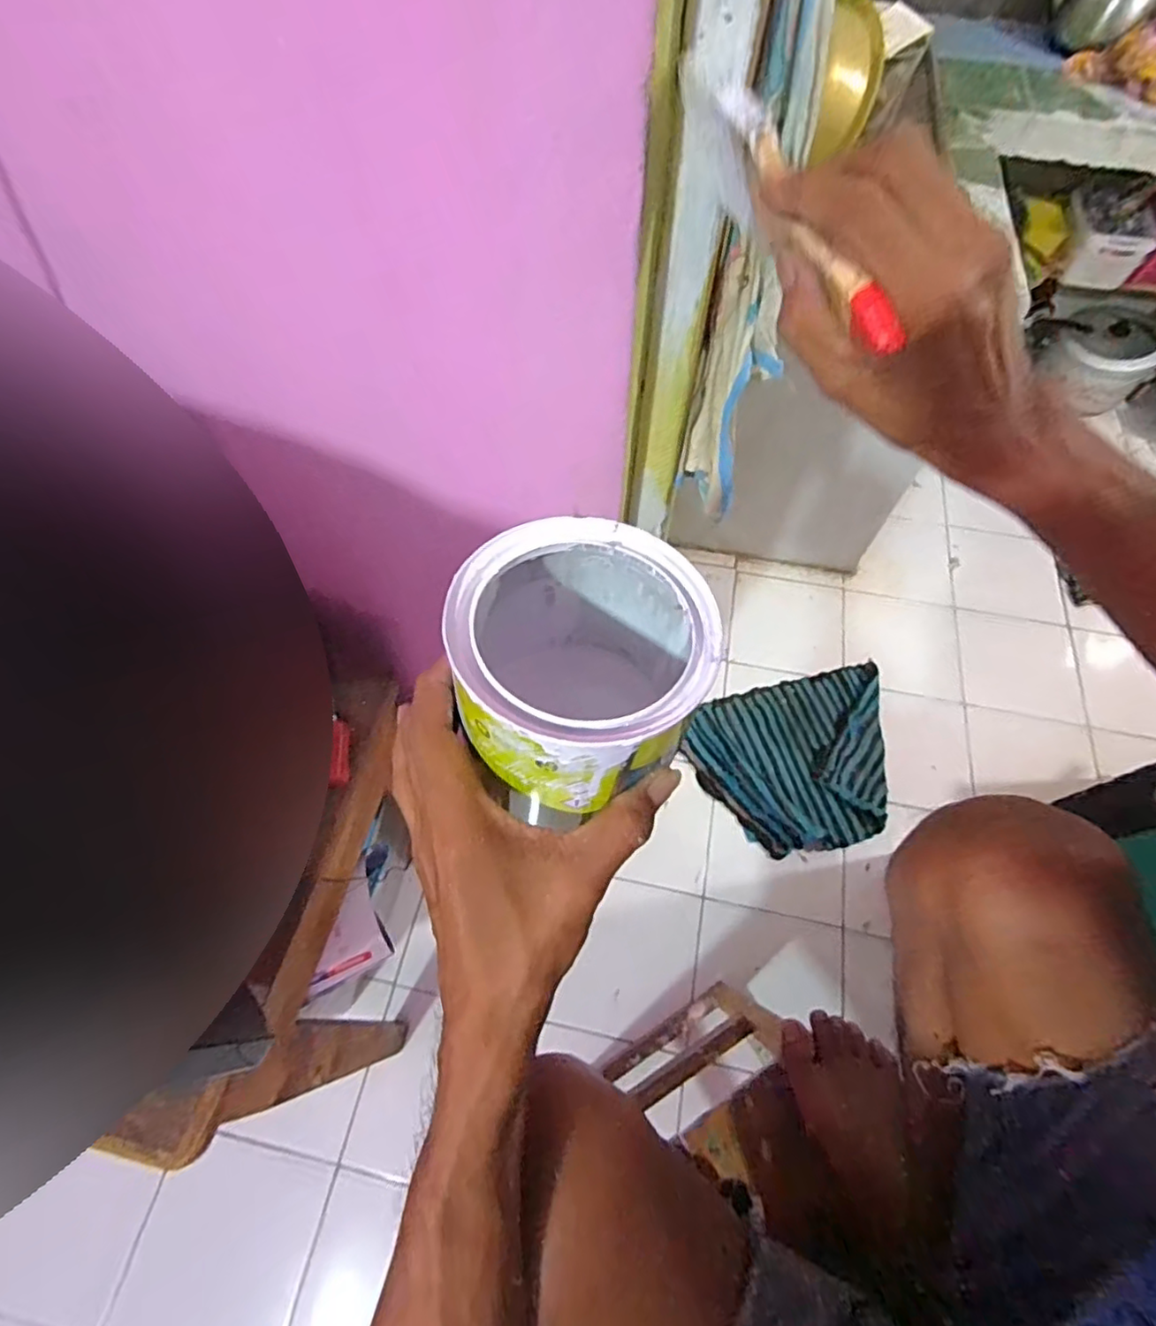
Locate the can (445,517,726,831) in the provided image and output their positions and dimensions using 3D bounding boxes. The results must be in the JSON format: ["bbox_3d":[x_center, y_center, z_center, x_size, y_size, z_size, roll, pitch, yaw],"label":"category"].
[{"bbox_3d":[0.002,0.009,0.282,0.098,0.114,0.105,0,63,0],"label":"can"}]

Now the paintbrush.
[{"bbox_3d":[0.091,-0.184,0.252,0.012,0.015,0.143,-20,78,-10],"label":"paintbrush"}]

